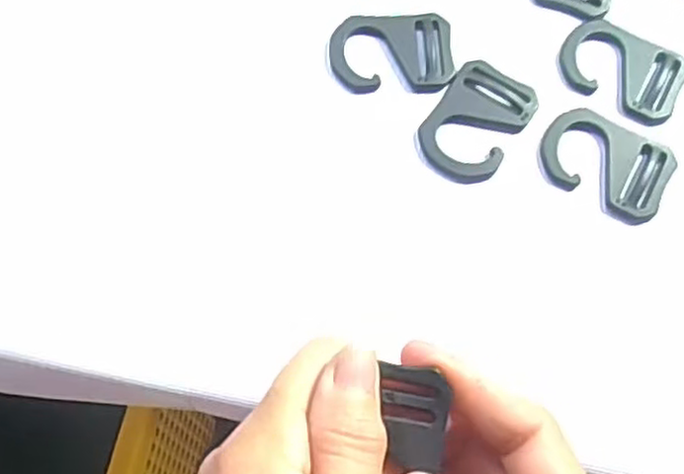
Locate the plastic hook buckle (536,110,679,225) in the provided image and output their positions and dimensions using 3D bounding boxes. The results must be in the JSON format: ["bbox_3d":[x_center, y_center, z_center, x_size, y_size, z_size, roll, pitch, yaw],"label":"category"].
[{"bbox_3d":[0.101,-0.028,0.275,0.050,0.006,0.033,27,74,8],"label":"plastic hook buckle"}]

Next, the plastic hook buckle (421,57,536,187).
[{"bbox_3d":[0.052,-0.045,0.279,0.034,0.004,0.051,33,75,10],"label":"plastic hook buckle"}]

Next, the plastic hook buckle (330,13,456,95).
[{"bbox_3d":[0.020,-0.076,0.286,0.049,0.004,0.034,-3,72,-1],"label":"plastic hook buckle"}]

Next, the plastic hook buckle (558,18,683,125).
[{"bbox_3d":[0.113,-0.068,0.287,0.049,0.006,0.033,27,74,8],"label":"plastic hook buckle"}]

